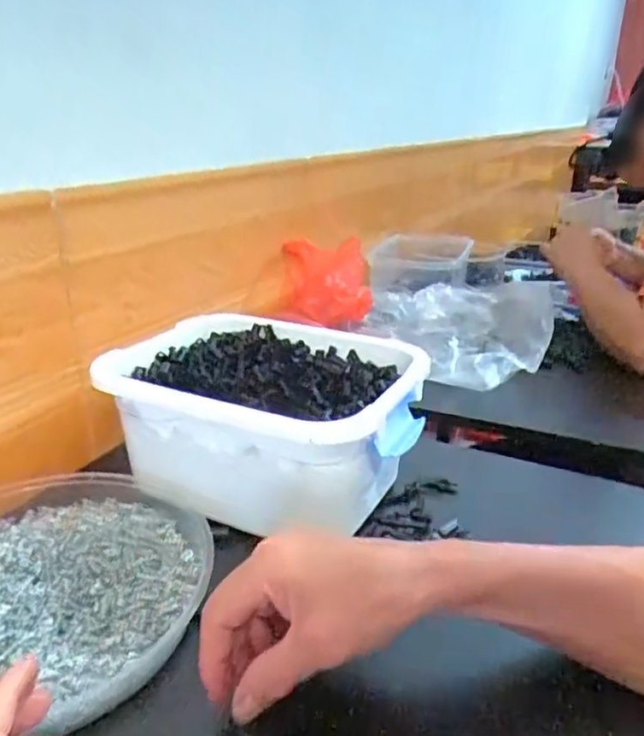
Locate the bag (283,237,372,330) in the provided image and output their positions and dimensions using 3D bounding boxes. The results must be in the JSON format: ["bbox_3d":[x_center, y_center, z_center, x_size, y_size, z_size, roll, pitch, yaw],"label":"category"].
[{"bbox_3d":[0.009,-0.120,0.838,0.115,0.101,0.114,2,23,2],"label":"bag"}]

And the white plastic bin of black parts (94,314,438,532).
[{"bbox_3d":[-0.048,0.039,0.534,0.255,0.102,0.184,10,24,21],"label":"white plastic bin of black parts"}]

